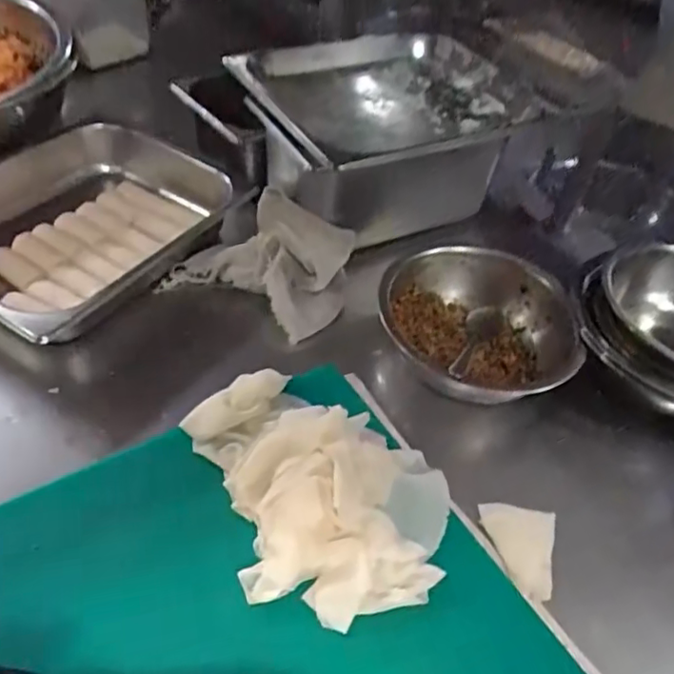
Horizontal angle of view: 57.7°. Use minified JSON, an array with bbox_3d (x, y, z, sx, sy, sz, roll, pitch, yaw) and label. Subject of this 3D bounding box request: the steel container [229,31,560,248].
[{"bbox_3d":[0.055,-0.245,0.787,0.316,0.174,0.276,-22,54,-26],"label":"steel container"}]

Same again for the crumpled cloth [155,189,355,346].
[{"bbox_3d":[-0.080,-0.087,0.698,0.188,0.038,0.145,22,70,4],"label":"crumpled cloth"}]

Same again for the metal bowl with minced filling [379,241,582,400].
[{"bbox_3d":[0.142,-0.014,0.654,0.188,0.062,0.183,5,47,-5],"label":"metal bowl with minced filling"}]

